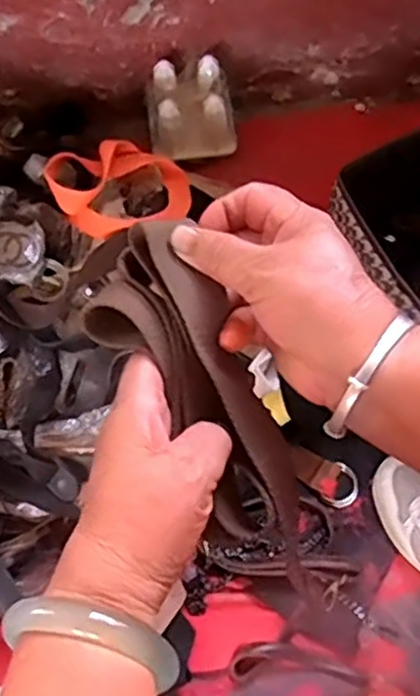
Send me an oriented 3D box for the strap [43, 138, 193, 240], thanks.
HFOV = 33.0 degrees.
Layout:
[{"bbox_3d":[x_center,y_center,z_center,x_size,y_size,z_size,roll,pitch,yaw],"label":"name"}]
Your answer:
[{"bbox_3d":[-0.098,-0.181,0.828,0.156,0.067,0.137,-25,64,-11],"label":"strap"}]

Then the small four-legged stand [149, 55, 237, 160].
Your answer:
[{"bbox_3d":[-0.026,-0.335,0.995,0.120,0.097,0.094,-8,62,-2],"label":"small four-legged stand"}]

